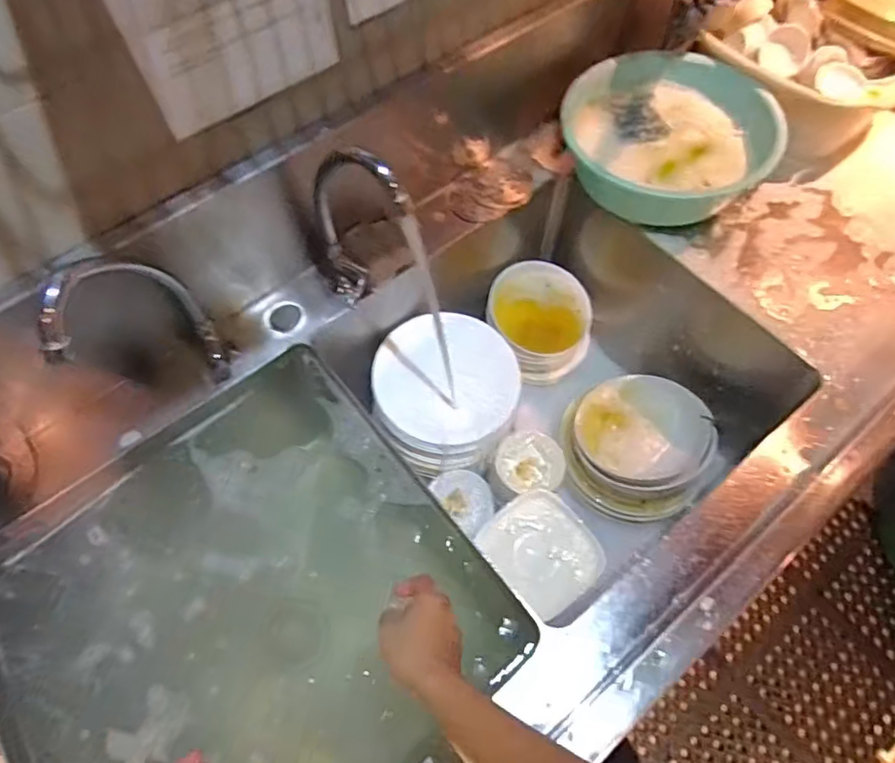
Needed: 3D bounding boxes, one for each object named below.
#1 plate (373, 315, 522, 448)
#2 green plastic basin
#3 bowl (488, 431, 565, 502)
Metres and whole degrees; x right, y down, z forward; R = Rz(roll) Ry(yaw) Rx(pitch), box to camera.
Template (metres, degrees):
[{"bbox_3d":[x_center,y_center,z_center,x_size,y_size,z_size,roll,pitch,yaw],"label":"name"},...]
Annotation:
[{"bbox_3d":[-0.004,-0.004,0.939,0.227,0.033,0.208,-1,75,4],"label":"plate"},{"bbox_3d":[0.349,-0.401,0.957,0.312,0.118,0.312,-1,62,1],"label":"green plastic basin"},{"bbox_3d":[0.127,0.135,0.967,0.118,0.064,0.108,-1,62,1],"label":"bowl"}]

